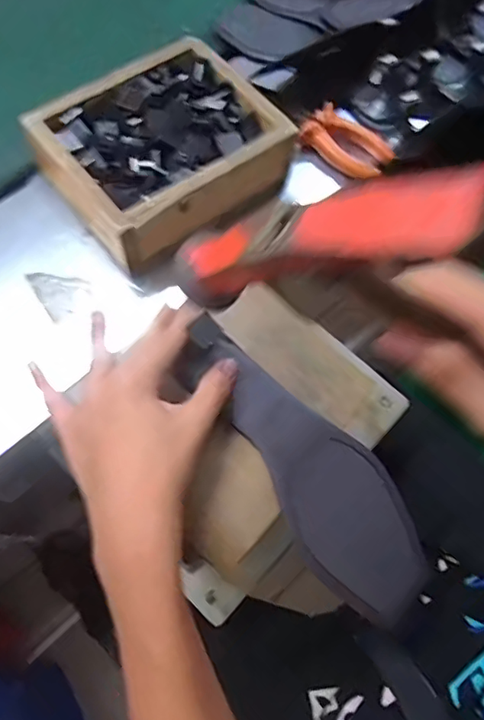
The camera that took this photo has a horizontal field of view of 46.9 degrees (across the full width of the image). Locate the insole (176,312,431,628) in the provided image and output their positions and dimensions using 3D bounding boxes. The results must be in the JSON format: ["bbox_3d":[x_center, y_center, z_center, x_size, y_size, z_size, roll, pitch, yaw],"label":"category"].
[{"bbox_3d":[0.040,0.066,0.386,0.076,0.010,0.229,-35,78,-16],"label":"insole"}]

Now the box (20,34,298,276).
[{"bbox_3d":[-0.074,-0.182,0.484,0.189,0.055,0.165,-38,73,-17],"label":"box"}]

